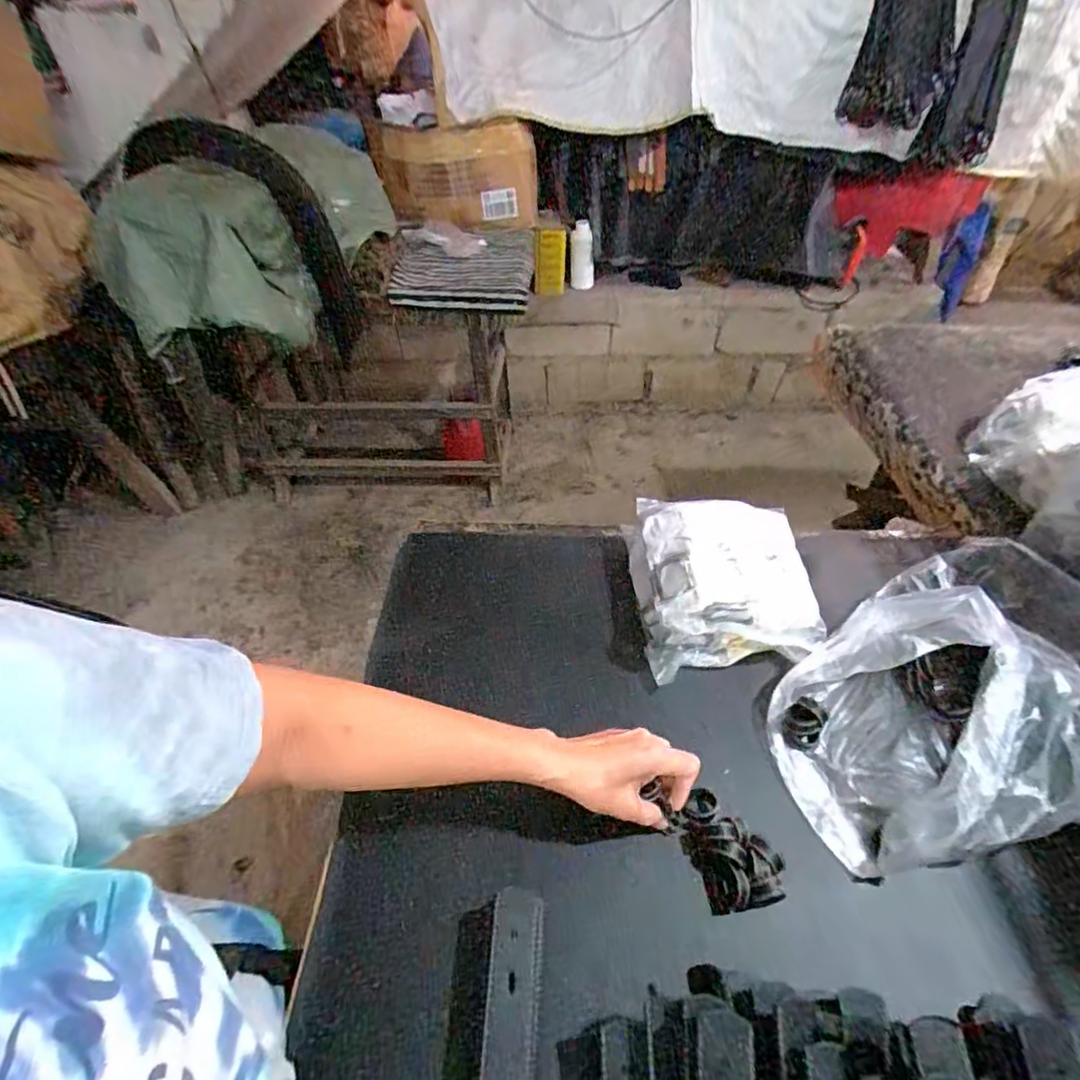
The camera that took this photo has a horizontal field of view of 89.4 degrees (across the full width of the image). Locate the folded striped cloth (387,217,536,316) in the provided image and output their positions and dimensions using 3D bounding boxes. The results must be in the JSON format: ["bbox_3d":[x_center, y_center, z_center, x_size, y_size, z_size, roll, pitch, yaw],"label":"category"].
[{"bbox_3d":[-0.199,-0.703,1.419,0.349,0.128,0.310,3,46,3],"label":"folded striped cloth"}]

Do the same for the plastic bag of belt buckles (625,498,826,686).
[{"bbox_3d":[0.203,0.038,0.620,0.184,0.086,0.200,-4,46,-3],"label":"plastic bag of belt buckles"}]

